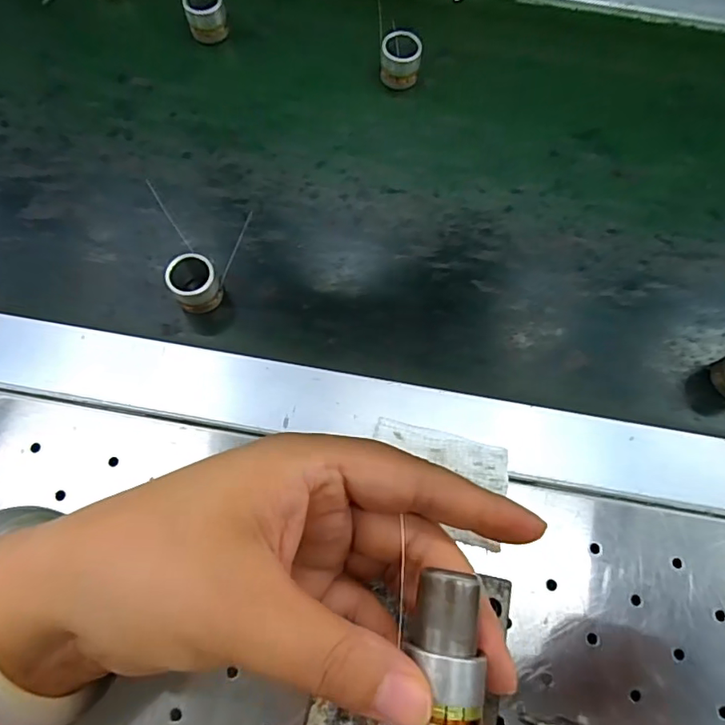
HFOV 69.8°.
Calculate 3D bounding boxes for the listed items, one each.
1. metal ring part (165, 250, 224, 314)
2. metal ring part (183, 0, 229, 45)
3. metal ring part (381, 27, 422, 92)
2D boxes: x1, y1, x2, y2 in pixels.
[{"bbox_3d":[-0.090,-0.043,0.281,0.024,0.026,0.024,0,72,-1],"label":"metal ring part"},{"bbox_3d":[-0.102,-0.228,0.343,0.024,0.027,0.019,-9,72,-5],"label":"metal ring part"},{"bbox_3d":[0.024,-0.195,0.333,0.025,0.027,0.022,3,72,-1],"label":"metal ring part"}]

